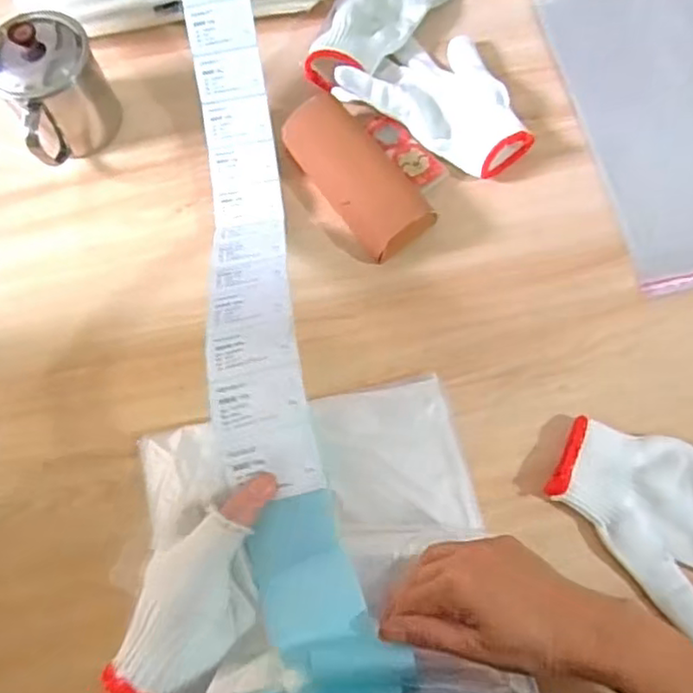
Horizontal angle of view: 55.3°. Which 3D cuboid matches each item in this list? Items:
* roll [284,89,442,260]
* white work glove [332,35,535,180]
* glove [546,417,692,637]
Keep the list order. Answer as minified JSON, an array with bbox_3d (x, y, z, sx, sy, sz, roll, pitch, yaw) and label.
[{"bbox_3d":[0.007,-0.152,0.575,0.065,0.044,0.153,-32,73,-9],"label":"roll"},{"bbox_3d":[0.095,-0.234,0.606,0.174,0.039,0.124,32,75,12],"label":"white work glove"},{"bbox_3d":[0.247,0.135,0.488,0.190,0.024,0.126,14,72,7],"label":"glove"}]

